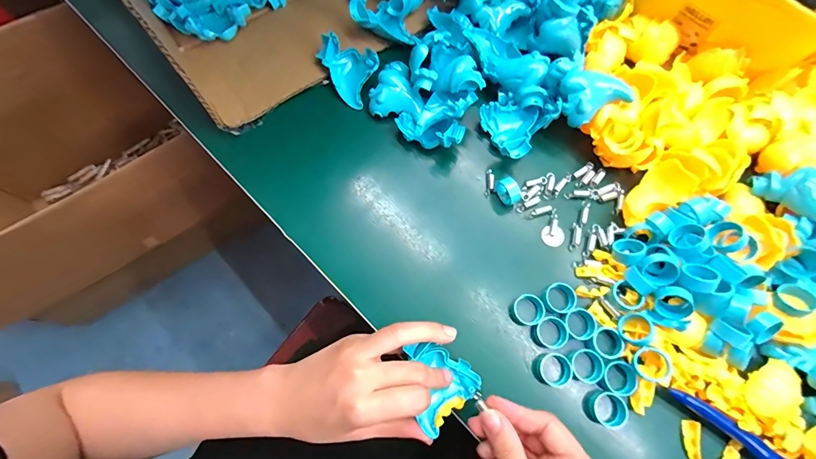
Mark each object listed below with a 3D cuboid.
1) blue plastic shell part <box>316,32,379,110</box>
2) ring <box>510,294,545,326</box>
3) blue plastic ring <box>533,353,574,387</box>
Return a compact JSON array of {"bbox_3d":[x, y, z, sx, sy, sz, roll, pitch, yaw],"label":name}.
[{"bbox_3d":[-0.059,-0.170,0.376,0.049,0.033,0.071,-32,74,-11],"label":"blue plastic shell part"},{"bbox_3d":[0.103,0.070,0.309,0.026,0.011,0.025,0,70,0],"label":"ring"},{"bbox_3d":[0.120,0.116,0.295,0.026,0.014,0.026,0,70,0],"label":"blue plastic ring"}]

